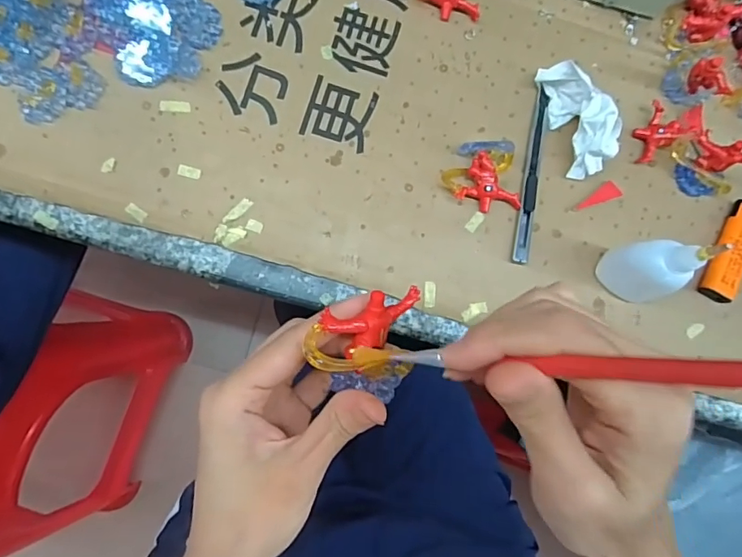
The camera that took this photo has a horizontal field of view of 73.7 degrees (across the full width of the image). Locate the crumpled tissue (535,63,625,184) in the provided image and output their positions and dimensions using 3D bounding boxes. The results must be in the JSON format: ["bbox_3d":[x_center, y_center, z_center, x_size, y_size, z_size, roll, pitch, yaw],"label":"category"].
[{"bbox_3d":[0.160,-0.121,0.364,0.046,0.040,0.085,-18,86,-6],"label":"crumpled tissue"}]

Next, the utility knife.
[{"bbox_3d":[0.121,-0.079,0.372,0.013,0.008,0.137,10,84,-4],"label":"utility knife"}]

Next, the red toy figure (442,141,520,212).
[{"bbox_3d":[0.082,-0.075,0.361,0.055,0.025,0.045,1,84,-5],"label":"red toy figure"}]

